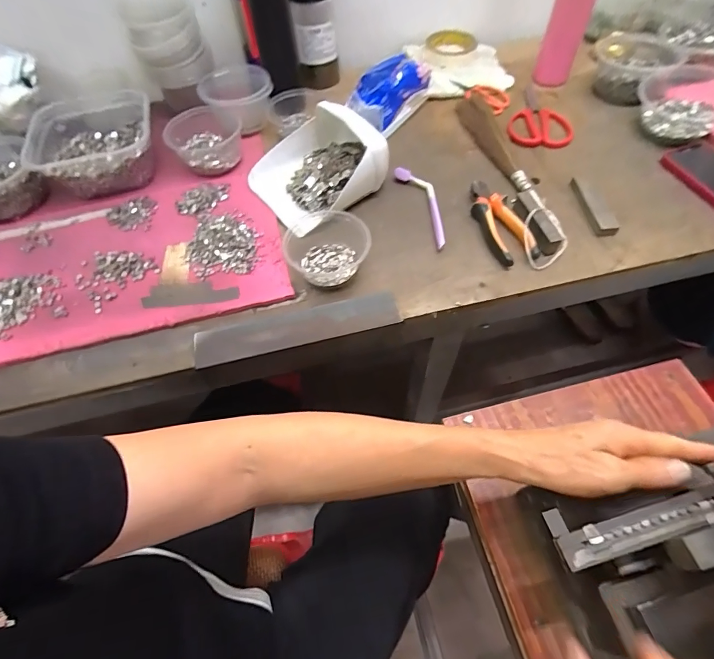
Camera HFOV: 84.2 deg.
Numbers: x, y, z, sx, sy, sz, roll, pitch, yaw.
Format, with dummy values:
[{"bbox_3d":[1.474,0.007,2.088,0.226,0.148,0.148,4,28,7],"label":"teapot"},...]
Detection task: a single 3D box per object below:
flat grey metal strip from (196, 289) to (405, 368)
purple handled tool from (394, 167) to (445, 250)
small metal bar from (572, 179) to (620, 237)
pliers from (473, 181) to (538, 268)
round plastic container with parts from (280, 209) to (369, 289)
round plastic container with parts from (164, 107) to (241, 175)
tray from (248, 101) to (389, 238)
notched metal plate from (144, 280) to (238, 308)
[{"bbox_3d":[-0.071,-0.003,0.476,0.244,0.005,0.050,-13,60,-5],"label":"flat grey metal strip"},{"bbox_3d":[0.104,-0.181,0.572,0.043,0.022,0.153,-19,61,-8],"label":"purple handled tool"},{"bbox_3d":[0.337,-0.176,0.558,0.030,0.018,0.110,-4,58,2],"label":"small metal bar"},{"bbox_3d":[0.192,-0.151,0.544,0.049,0.026,0.146,-19,59,-8],"label":"pliers"},{"bbox_3d":[-0.045,-0.110,0.527,0.111,0.037,0.110,-1,60,2],"label":"round plastic container with parts"},{"bbox_3d":[-0.236,-0.297,0.625,0.109,0.059,0.102,-8,60,-2],"label":"round plastic container with parts"},{"bbox_3d":[-0.054,-0.242,0.579,0.188,0.087,0.152,-35,64,-16],"label":"tray"},{"bbox_3d":[-0.211,-0.047,0.506,0.120,0.005,0.036,-4,60,1],"label":"notched metal plate"}]

